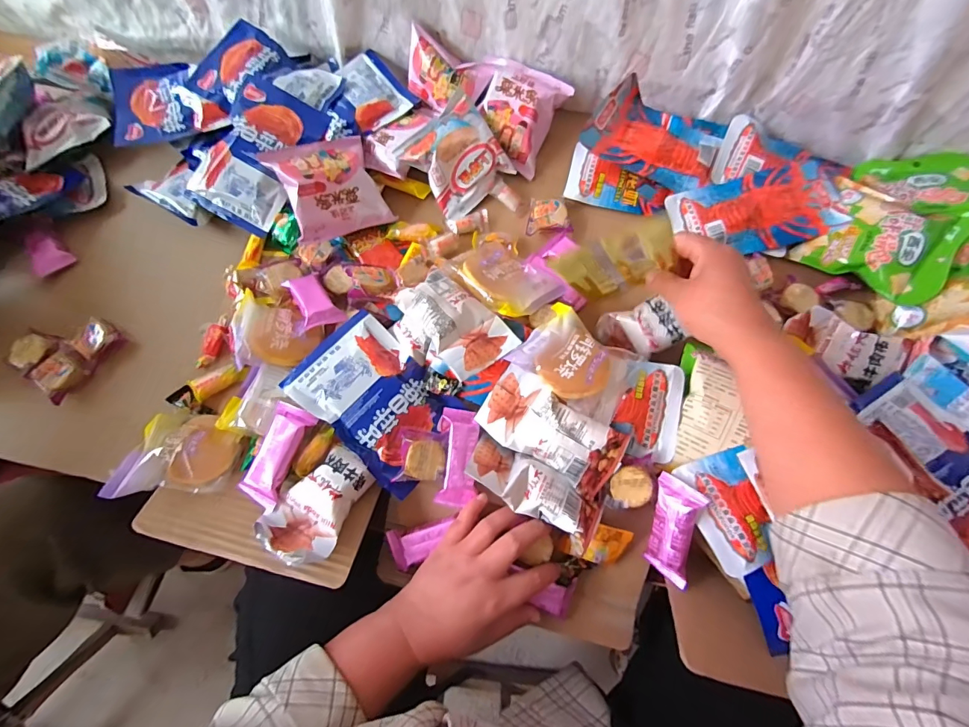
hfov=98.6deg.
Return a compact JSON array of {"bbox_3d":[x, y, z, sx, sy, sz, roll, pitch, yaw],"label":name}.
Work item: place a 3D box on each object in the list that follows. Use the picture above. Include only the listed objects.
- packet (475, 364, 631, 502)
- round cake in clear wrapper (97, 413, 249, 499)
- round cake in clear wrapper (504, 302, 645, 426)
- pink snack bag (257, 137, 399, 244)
[{"bbox_3d":[0.066,0.063,0.402,0.138,0.028,0.069,34,76,11],"label":"packet"},{"bbox_3d":[-0.305,0.088,0.417,0.100,0.034,0.087,0,72,2],"label":"round cake in clear wrapper"},{"bbox_3d":[0.093,-0.003,0.407,0.118,0.045,0.088,40,78,13],"label":"round cake in clear wrapper"},{"bbox_3d":[-0.186,-0.216,0.500,0.108,0.064,0.115,-27,74,-7],"label":"pink snack bag"}]

